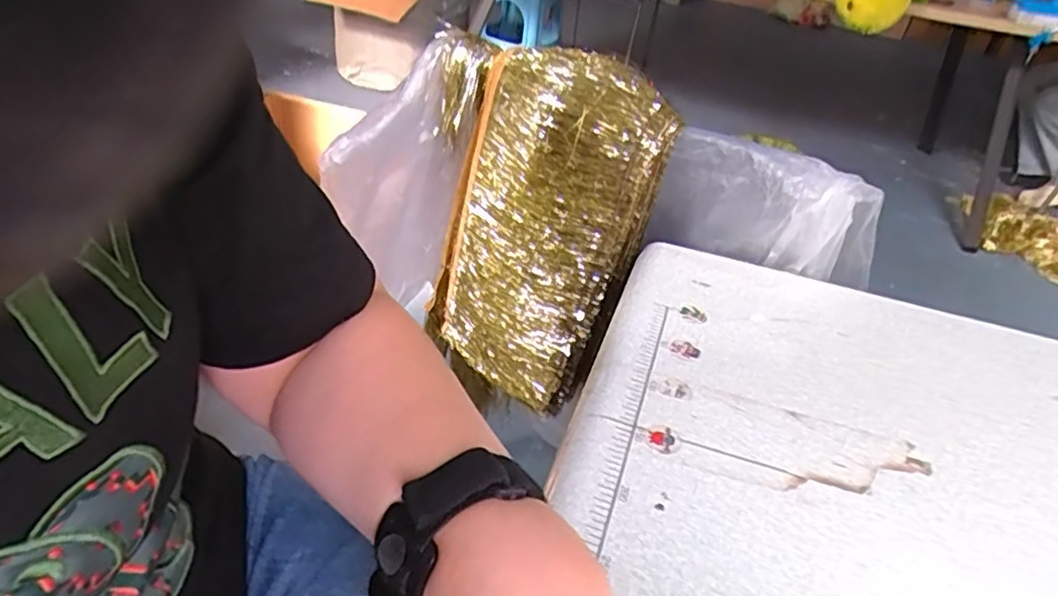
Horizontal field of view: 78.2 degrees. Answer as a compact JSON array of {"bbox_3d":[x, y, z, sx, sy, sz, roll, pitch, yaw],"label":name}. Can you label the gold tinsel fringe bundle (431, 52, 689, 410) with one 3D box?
[{"bbox_3d":[0.007,-0.063,0.700,0.202,0.384,0.055,30,35,19],"label":"gold tinsel fringe bundle"}]

